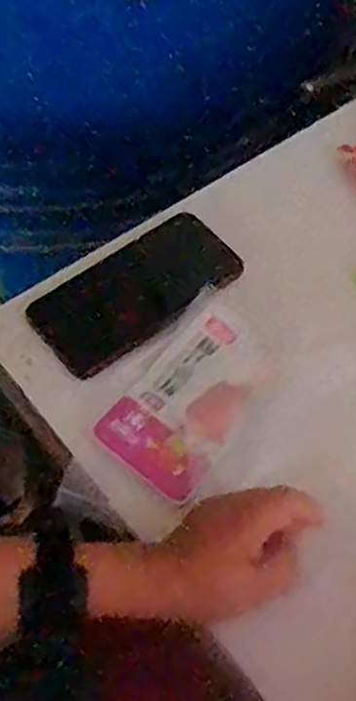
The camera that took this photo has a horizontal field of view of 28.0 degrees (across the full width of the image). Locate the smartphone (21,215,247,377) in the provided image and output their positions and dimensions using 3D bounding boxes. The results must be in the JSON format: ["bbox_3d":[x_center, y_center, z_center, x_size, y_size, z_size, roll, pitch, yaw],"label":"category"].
[{"bbox_3d":[-0.033,-0.046,0.560,0.157,0.013,0.078,-37,75,-12],"label":"smartphone"}]

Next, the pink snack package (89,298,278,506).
[{"bbox_3d":[0.012,0.032,0.515,0.080,0.005,0.137,34,65,16],"label":"pink snack package"}]

